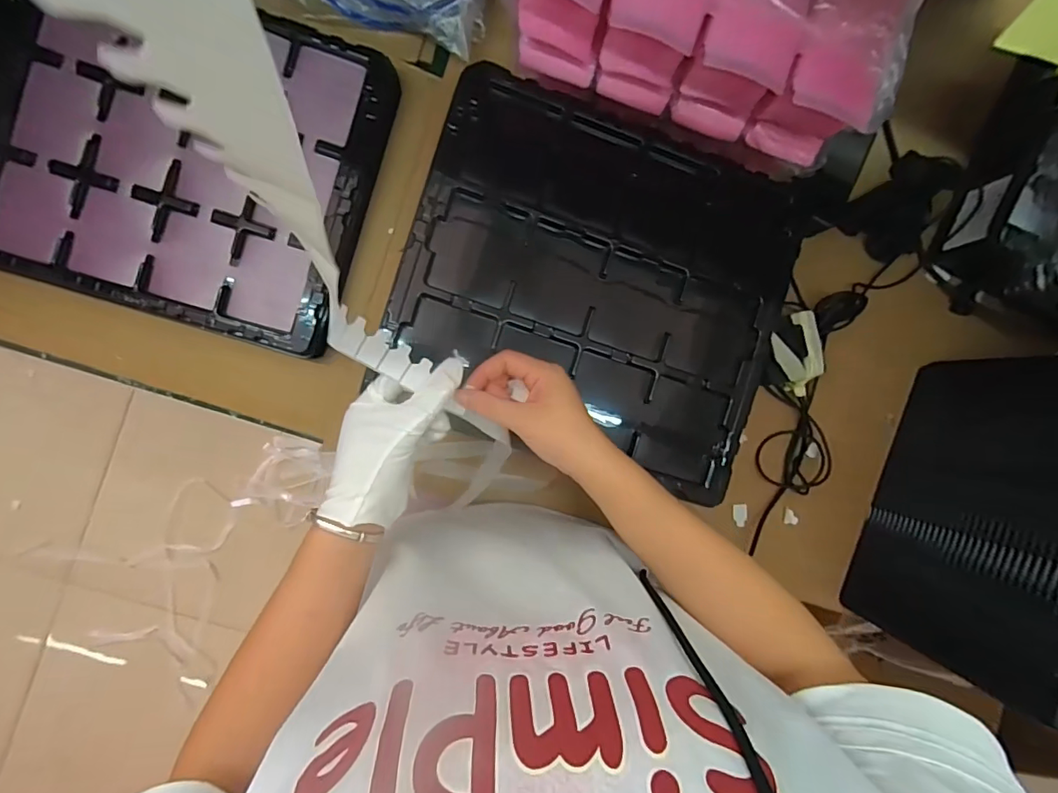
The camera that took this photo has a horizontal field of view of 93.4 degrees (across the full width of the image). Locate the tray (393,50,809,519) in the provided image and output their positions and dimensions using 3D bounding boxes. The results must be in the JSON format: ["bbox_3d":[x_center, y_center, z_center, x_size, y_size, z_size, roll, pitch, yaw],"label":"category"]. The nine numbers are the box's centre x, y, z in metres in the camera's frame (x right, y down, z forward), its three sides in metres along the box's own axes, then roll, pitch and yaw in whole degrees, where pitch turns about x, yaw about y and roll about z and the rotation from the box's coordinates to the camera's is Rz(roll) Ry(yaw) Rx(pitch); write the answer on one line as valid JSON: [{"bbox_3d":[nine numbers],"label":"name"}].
[{"bbox_3d":[0.072,-0.112,0.492,0.371,0.018,0.318,19,90,-6],"label":"tray"}]

